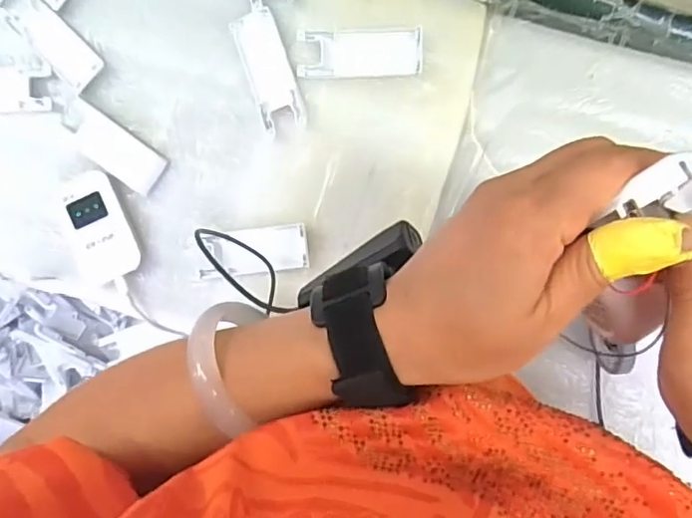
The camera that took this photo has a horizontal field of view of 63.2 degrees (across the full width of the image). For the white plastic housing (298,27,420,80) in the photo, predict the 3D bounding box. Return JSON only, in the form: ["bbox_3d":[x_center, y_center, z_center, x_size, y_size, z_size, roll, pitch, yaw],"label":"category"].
[{"bbox_3d":[0.012,-0.176,0.481,0.105,0.007,0.039,1,92,6],"label":"white plastic housing"}]

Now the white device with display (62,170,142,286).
[{"bbox_3d":[-0.231,-0.030,0.521,0.062,0.017,0.100,-16,90,6],"label":"white device with display"}]

